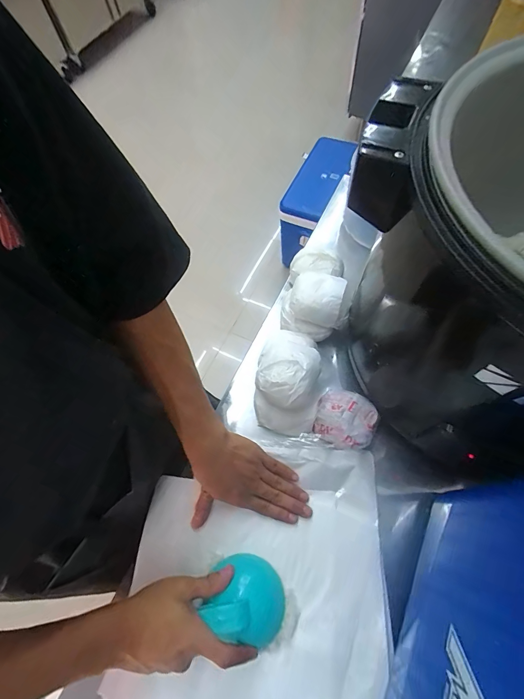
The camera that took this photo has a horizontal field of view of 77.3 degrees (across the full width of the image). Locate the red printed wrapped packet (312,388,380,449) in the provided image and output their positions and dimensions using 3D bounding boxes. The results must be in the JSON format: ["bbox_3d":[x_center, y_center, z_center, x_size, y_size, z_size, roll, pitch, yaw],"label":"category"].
[{"bbox_3d":[0.114,0.096,0.449,0.077,0.033,0.071,14,66,8],"label":"red printed wrapped packet"}]

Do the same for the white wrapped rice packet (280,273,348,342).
[{"bbox_3d":[0.079,-0.073,0.514,0.087,0.067,0.084,18,67,10],"label":"white wrapped rice packet"}]

